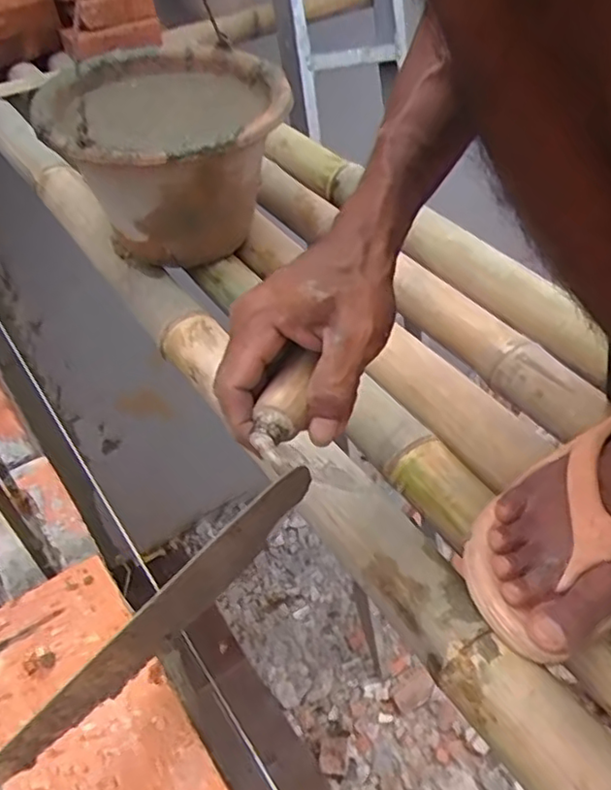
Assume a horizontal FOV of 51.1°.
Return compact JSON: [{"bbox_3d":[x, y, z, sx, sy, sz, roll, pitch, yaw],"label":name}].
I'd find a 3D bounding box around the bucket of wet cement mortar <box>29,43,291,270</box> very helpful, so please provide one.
[{"bbox_3d":[-0.137,-0.252,0.695,0.228,0.173,0.246,-2,46,2],"label":"bucket of wet cement mortar"}]

